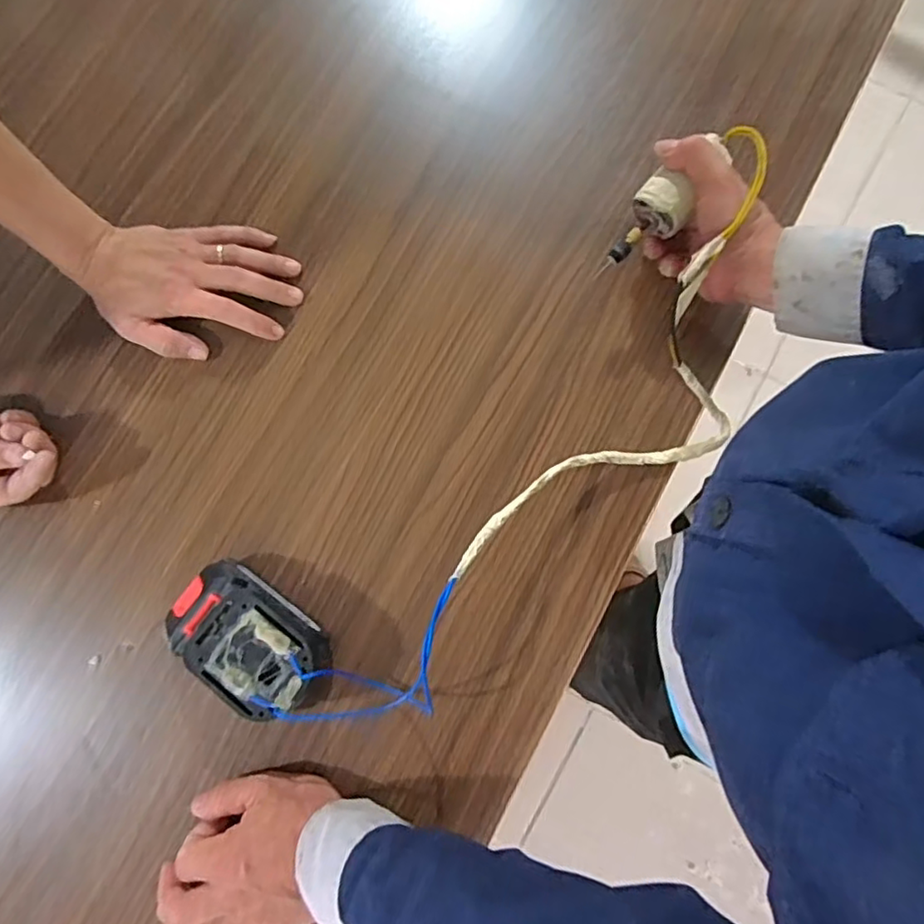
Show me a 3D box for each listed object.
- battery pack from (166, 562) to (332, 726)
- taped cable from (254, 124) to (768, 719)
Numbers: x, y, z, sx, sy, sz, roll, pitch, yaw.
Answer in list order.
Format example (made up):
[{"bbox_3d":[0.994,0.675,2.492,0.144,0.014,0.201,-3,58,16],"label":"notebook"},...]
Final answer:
[{"bbox_3d":[-0.162,0.137,0.474,0.121,0.056,0.072,36,82,8],"label":"battery pack"},{"bbox_3d":[0.081,0.017,0.472,0.133,0.116,0.524,42,90,9],"label":"taped cable"}]

